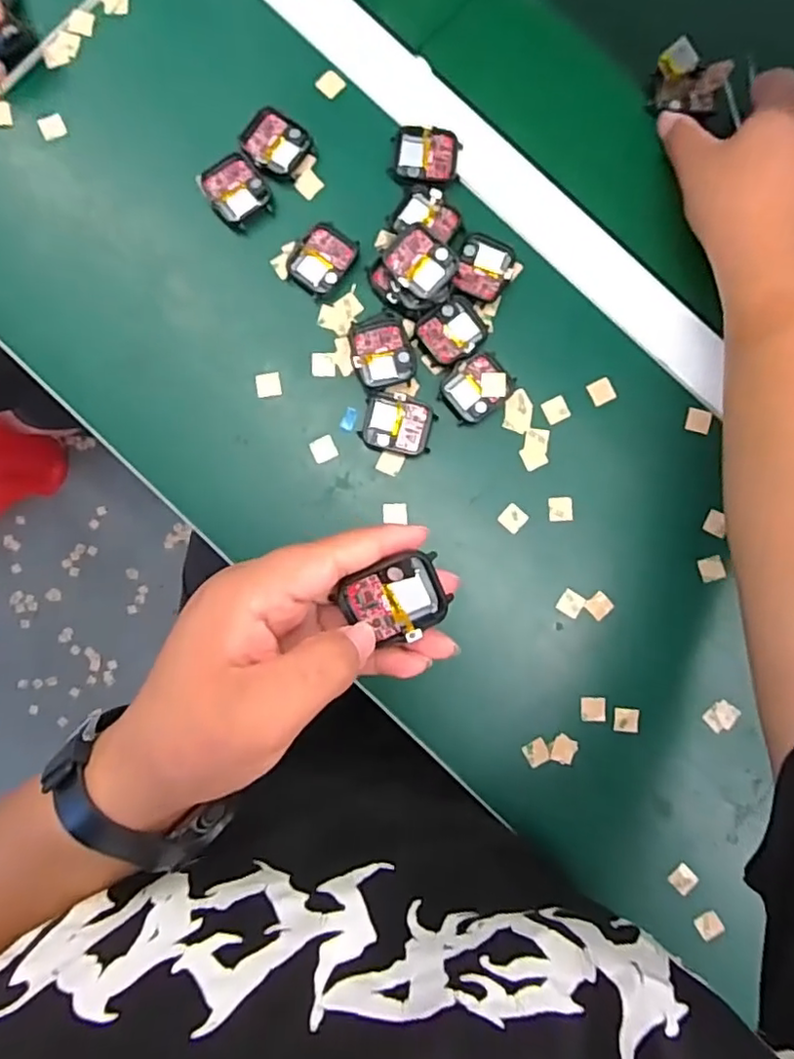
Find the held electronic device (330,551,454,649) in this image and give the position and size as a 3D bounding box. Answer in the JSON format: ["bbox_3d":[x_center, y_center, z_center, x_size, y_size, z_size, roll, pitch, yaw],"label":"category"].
[{"bbox_3d":[0.001,0.030,0.265,0.042,0.011,0.035,-27,107,-2],"label":"held electronic device"}]

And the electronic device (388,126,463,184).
[{"bbox_3d":[0.019,-0.252,0.414,0.045,0.007,0.036,9,87,-1],"label":"electronic device"}]

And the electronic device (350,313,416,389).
[{"bbox_3d":[-0.009,-0.118,0.407,0.039,0.016,0.049,-9,88,-1],"label":"electronic device"}]

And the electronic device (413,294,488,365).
[{"bbox_3d":[0.037,-0.133,0.409,0.043,0.004,0.037,-42,89,-2],"label":"electronic device"}]

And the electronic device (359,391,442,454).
[{"bbox_3d":[0.001,-0.070,0.411,0.047,0.010,0.035,13,87,0],"label":"electronic device"}]

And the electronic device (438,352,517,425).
[{"bbox_3d":[0.053,-0.095,0.412,0.046,0.008,0.036,-40,89,-2],"label":"electronic device"}]

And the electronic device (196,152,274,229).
[{"bbox_3d":[-0.110,-0.231,0.417,0.038,0.012,0.046,-36,88,-2],"label":"electronic device"}]

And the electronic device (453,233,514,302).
[{"bbox_3d":[0.059,-0.177,0.414,0.036,0.006,0.042,16,87,0],"label":"electronic device"}]

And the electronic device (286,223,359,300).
[{"bbox_3d":[-0.051,-0.183,0.416,0.036,0.008,0.044,35,87,1],"label":"electronic device"}]

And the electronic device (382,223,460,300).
[{"bbox_3d":[0.014,-0.172,0.394,0.044,0.008,0.036,41,91,-2],"label":"electronic device"}]

